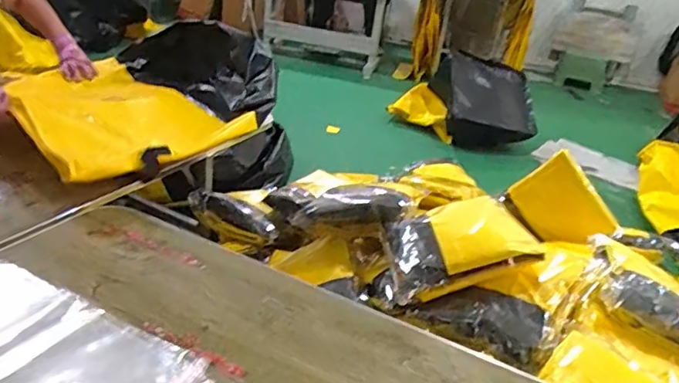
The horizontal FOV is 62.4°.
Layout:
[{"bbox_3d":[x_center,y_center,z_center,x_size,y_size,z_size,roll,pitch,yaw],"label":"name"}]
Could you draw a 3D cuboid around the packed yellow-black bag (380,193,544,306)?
[{"bbox_3d":[0.232,0.111,1.153,0.284,0.099,0.236,-15,34,-4],"label":"packed yellow-black bag"}]

